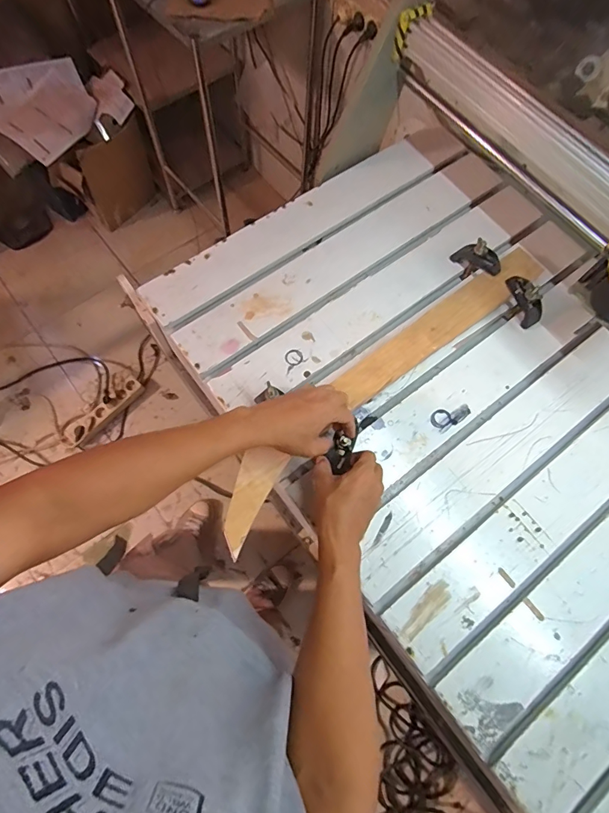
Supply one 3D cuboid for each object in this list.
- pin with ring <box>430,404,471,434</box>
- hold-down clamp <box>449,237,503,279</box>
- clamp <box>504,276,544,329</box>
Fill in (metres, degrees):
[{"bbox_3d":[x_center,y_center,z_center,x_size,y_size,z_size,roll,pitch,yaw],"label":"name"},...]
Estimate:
[{"bbox_3d":[0.227,0.013,0.665,0.067,0.006,0.033,-30,74,-11],"label":"pin with ring"},{"bbox_3d":[0.296,-0.251,0.733,0.083,0.054,0.041,34,73,10],"label":"hold-down clamp"},{"bbox_3d":[0.361,-0.174,0.712,0.081,0.057,0.041,43,75,13],"label":"clamp"}]

